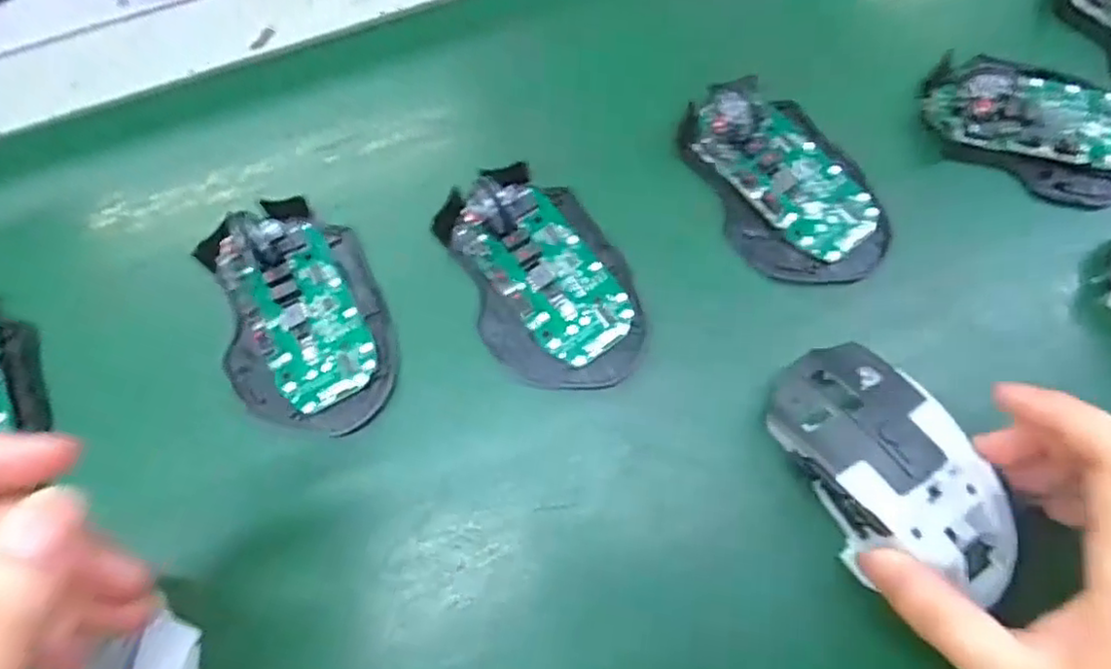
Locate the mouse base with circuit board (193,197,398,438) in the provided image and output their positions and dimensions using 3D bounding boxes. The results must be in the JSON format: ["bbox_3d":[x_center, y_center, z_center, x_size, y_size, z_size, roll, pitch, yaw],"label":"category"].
[{"bbox_3d":[-0.117,-0.011,0.287,0.070,0.020,0.114,-22,75,-6],"label":"mouse base with circuit board"}]

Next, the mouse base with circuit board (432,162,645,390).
[{"bbox_3d":[-0.005,-0.027,0.289,0.069,0.023,0.106,-24,75,-6],"label":"mouse base with circuit board"}]

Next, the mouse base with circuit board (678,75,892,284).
[{"bbox_3d":[0.111,-0.075,0.312,0.074,0.036,0.113,-27,75,-7],"label":"mouse base with circuit board"}]

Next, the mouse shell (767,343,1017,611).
[{"bbox_3d":[0.136,0.057,0.258,0.058,0.033,0.111,-32,76,-8],"label":"mouse shell"}]

